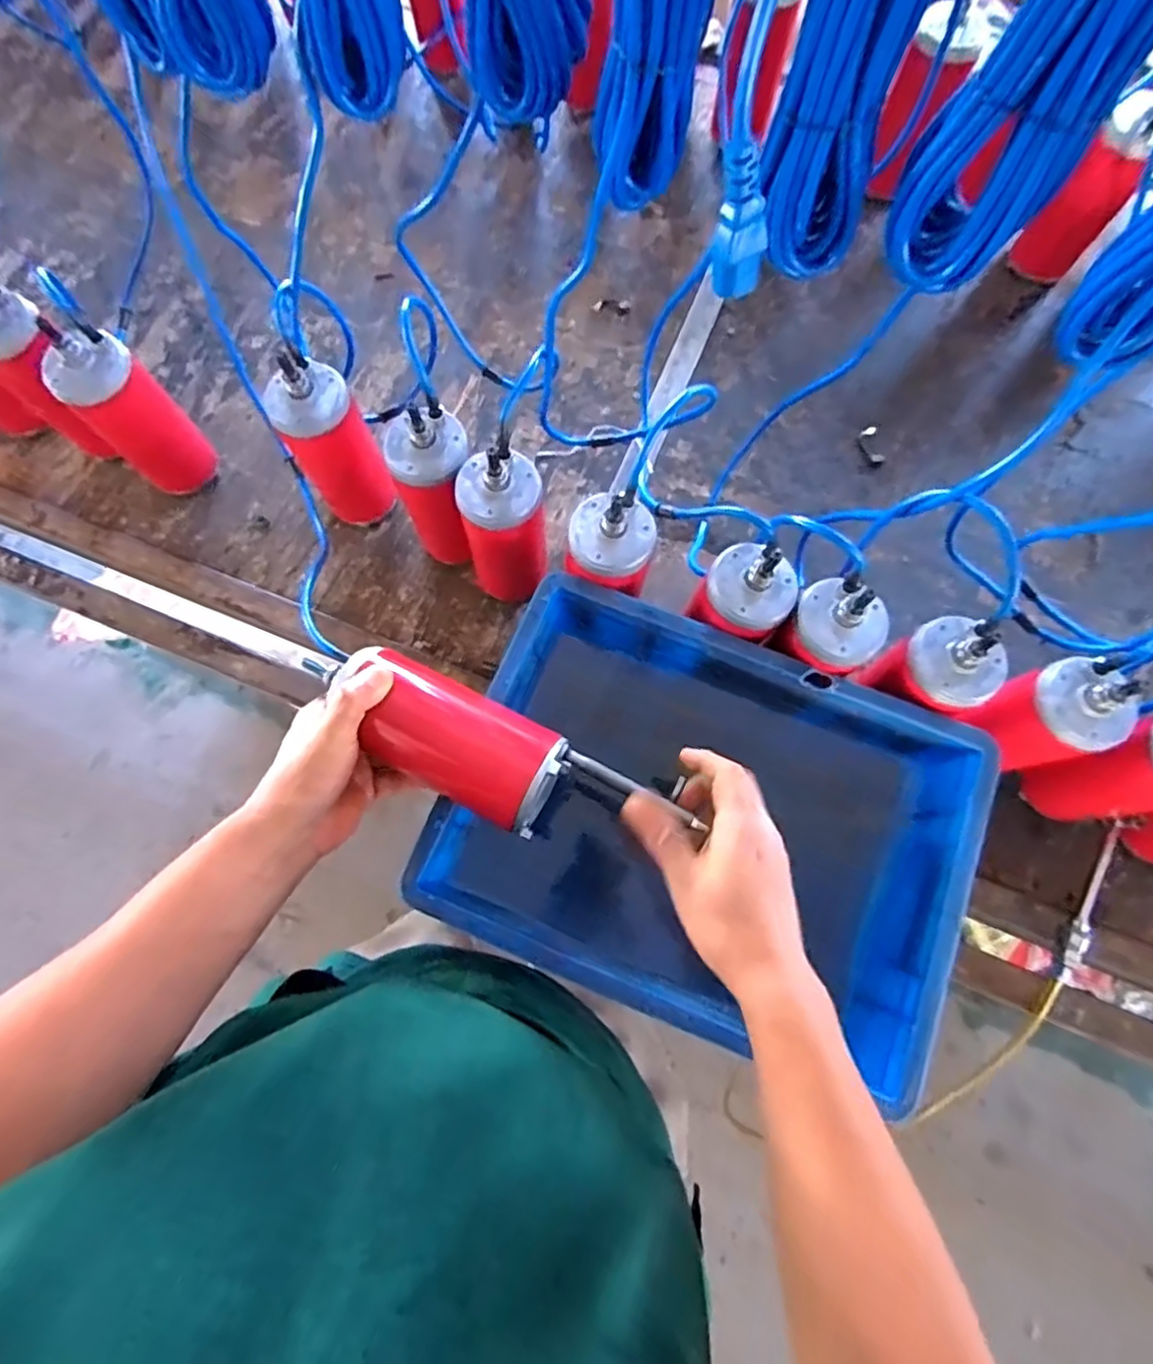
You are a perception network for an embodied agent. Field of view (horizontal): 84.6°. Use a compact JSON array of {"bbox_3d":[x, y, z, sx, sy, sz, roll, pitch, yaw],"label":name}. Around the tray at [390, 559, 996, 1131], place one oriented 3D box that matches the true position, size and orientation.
[{"bbox_3d":[0.104,0.115,0.558,0.394,0.143,0.292,21,76,6],"label":"tray"}]

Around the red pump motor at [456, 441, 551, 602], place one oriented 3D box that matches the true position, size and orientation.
[{"bbox_3d":[-0.068,-0.143,0.611,0.079,0.193,0.079,-6,75,-2],"label":"red pump motor"}]

